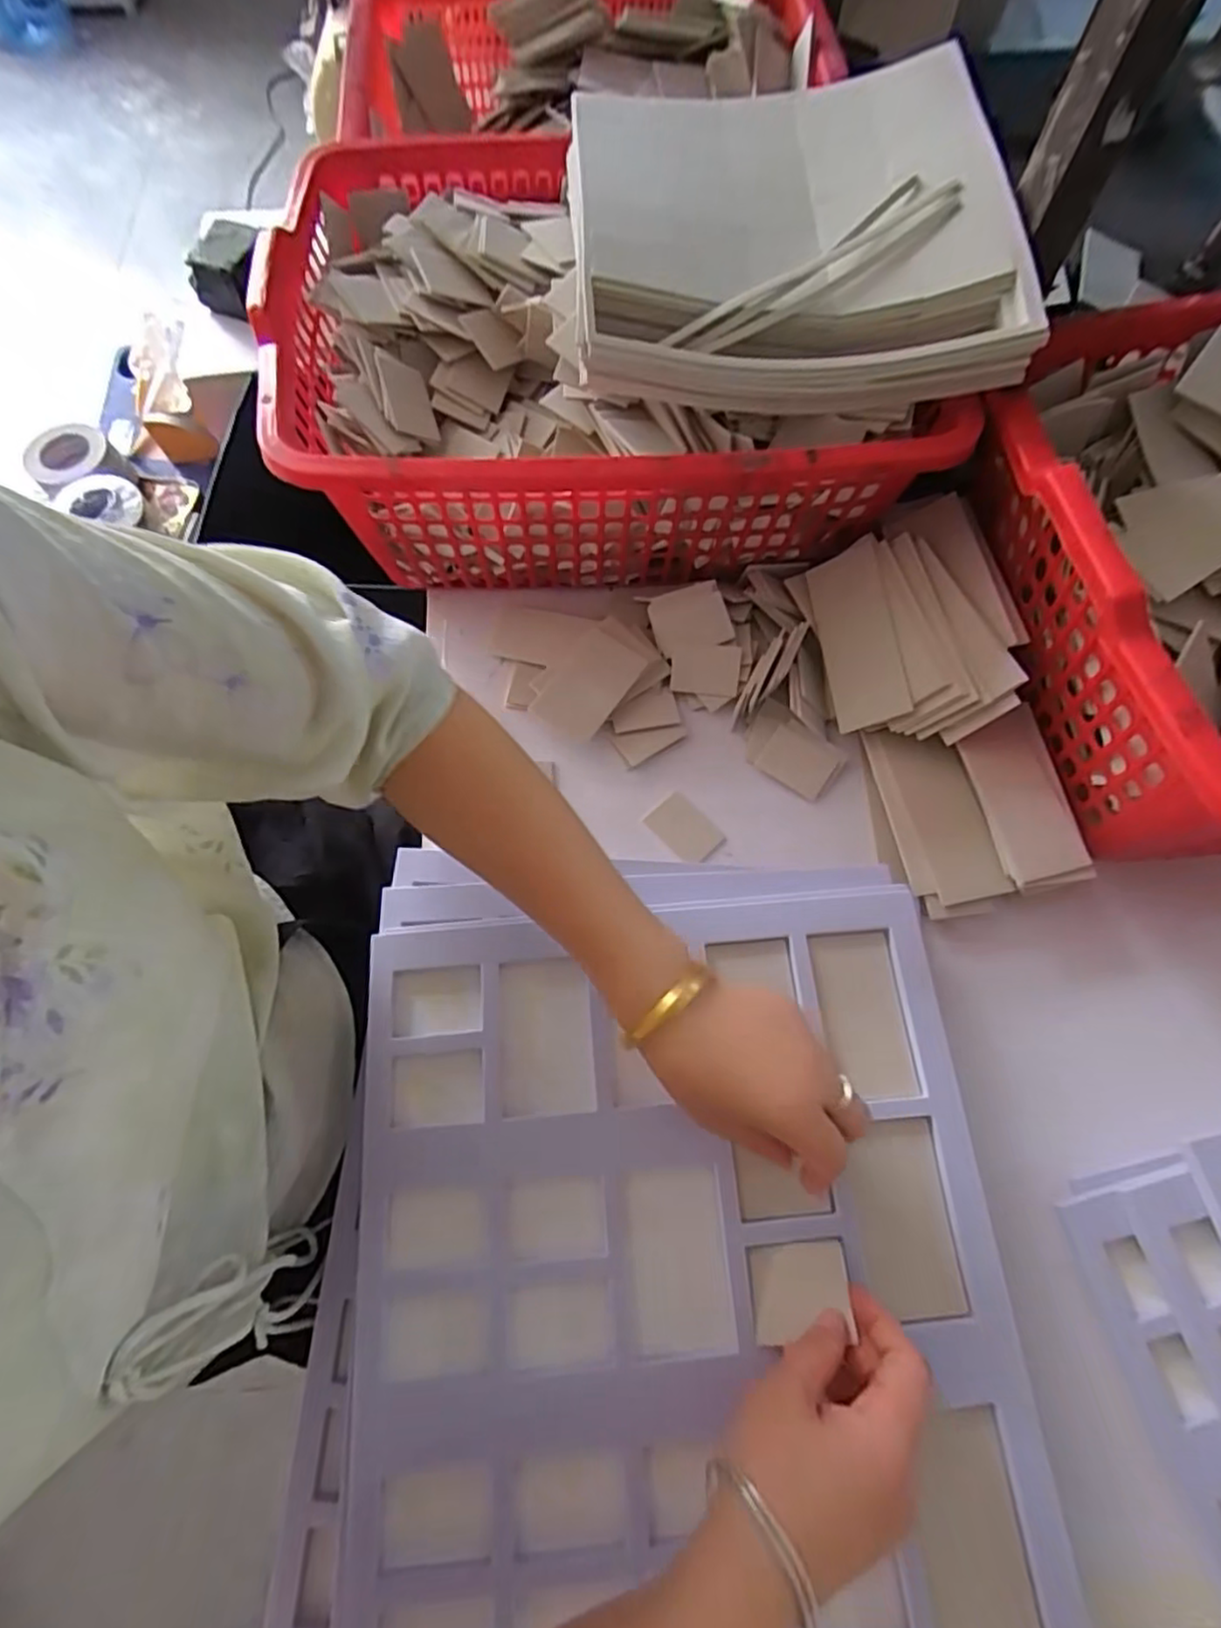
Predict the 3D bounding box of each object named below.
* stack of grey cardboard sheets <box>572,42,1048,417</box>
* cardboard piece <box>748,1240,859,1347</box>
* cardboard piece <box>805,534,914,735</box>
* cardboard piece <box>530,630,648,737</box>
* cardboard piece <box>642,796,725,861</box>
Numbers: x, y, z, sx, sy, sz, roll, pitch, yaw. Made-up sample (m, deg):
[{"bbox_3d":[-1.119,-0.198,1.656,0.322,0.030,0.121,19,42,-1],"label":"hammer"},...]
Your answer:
[{"bbox_3d":[0.112,-0.408,0.470,0.282,0.067,0.281,-3,69,0],"label":"stack of grey cardboard sheets"},{"bbox_3d":[0.101,0.254,0.365,0.049,0.004,0.043,-10,61,10],"label":"cardboard piece"},{"bbox_3d":[0.188,-0.141,0.529,0.055,0.006,0.126,-13,86,27],"label":"cardboard piece"},{"bbox_3d":[-0.018,-0.103,0.547,0.059,0.007,0.083,35,85,12],"label":"cardboard piece"},{"bbox_3d":[0.057,0.012,0.520,0.053,0.004,0.034,40,76,17],"label":"cardboard piece"}]

